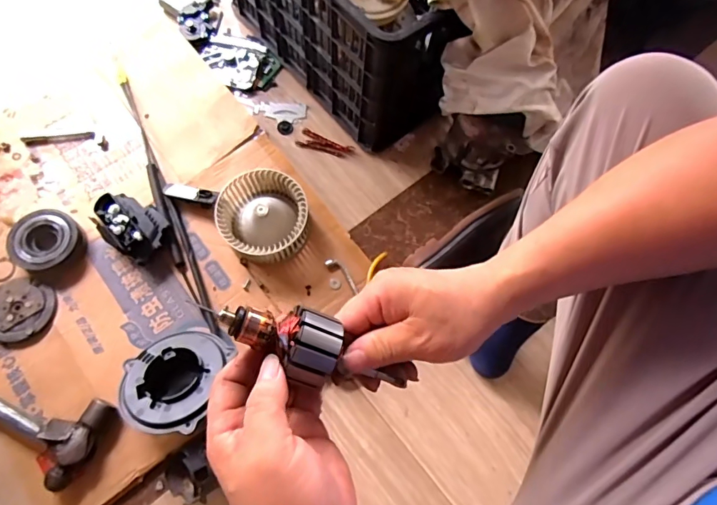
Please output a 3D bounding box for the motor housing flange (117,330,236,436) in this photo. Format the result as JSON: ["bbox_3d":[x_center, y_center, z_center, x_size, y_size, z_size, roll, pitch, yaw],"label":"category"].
[{"bbox_3d":[-0.269,0.188,0.668,0.159,0.050,0.153,5,49,8],"label":"motor housing flange"}]

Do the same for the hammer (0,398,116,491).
[{"bbox_3d":[-0.534,0.222,0.665,0.342,0.049,0.123,20,70,6],"label":"hammer"}]

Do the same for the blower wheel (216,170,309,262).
[{"bbox_3d":[-0.156,-0.060,0.757,0.139,0.062,0.136,1,69,-3],"label":"blower wheel"}]

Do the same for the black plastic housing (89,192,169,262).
[{"bbox_3d":[-0.372,-0.042,0.755,0.114,0.063,0.084,32,71,9],"label":"black plastic housing"}]

